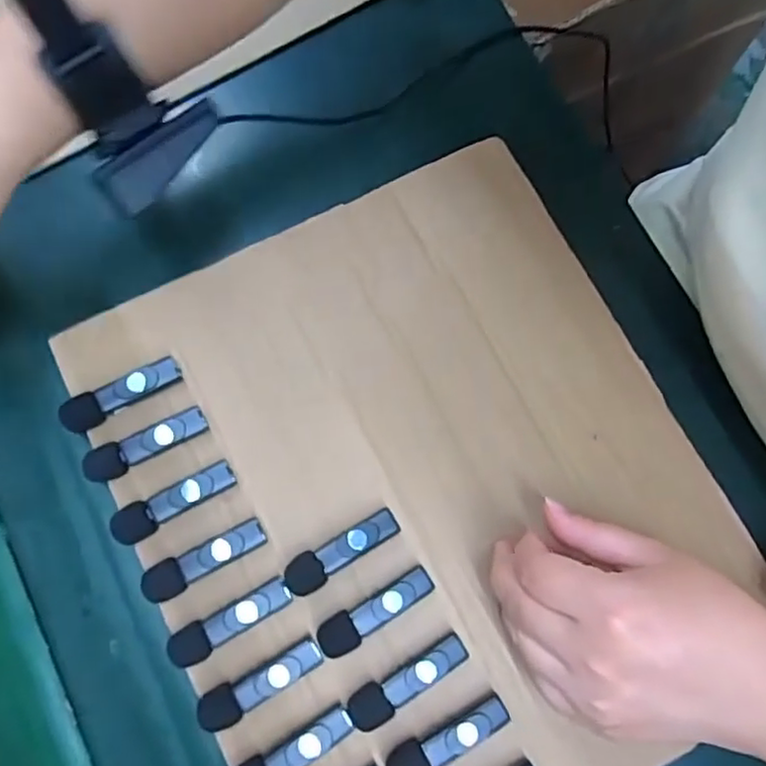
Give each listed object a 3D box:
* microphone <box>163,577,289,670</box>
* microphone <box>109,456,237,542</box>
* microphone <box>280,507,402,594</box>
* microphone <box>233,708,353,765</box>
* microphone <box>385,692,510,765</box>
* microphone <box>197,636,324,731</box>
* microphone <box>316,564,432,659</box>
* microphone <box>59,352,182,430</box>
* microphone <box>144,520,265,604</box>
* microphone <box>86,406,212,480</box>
[{"bbox_3d":[-0.079,0.120,0.325,0.065,0.010,0.018,-32,80,-6],"label":"microphone"},{"bbox_3d":[-0.110,0.063,0.337,0.067,0.011,0.020,-26,80,-5],"label":"microphone"},{"bbox_3d":[-0.022,0.088,0.339,0.064,0.017,0.019,-33,81,-6],"label":"microphone"},{"bbox_3d":[-0.045,0.182,0.311,0.065,0.012,0.017,-27,80,-5],"label":"microphone"},{"bbox_3d":[0.032,0.178,0.319,0.065,0.021,0.016,-26,80,-5],"label":"microphone"},{"bbox_3d":[-0.061,0.150,0.319,0.063,0.012,0.017,-26,80,-5],"label":"microphone"},{"bbox_3d":[-0.004,0.117,0.332,0.065,0.017,0.018,-32,80,-6],"label":"microphone"},{"bbox_3d":[-0.143,0.007,0.350,0.065,0.015,0.019,-26,80,-5],"label":"microphone"},{"bbox_3d":[-0.092,0.091,0.331,0.063,0.011,0.019,-27,80,-5],"label":"microphone"},{"bbox_3d":[-0.127,0.033,0.343,0.066,0.011,0.019,-23,80,-4],"label":"microphone"}]

